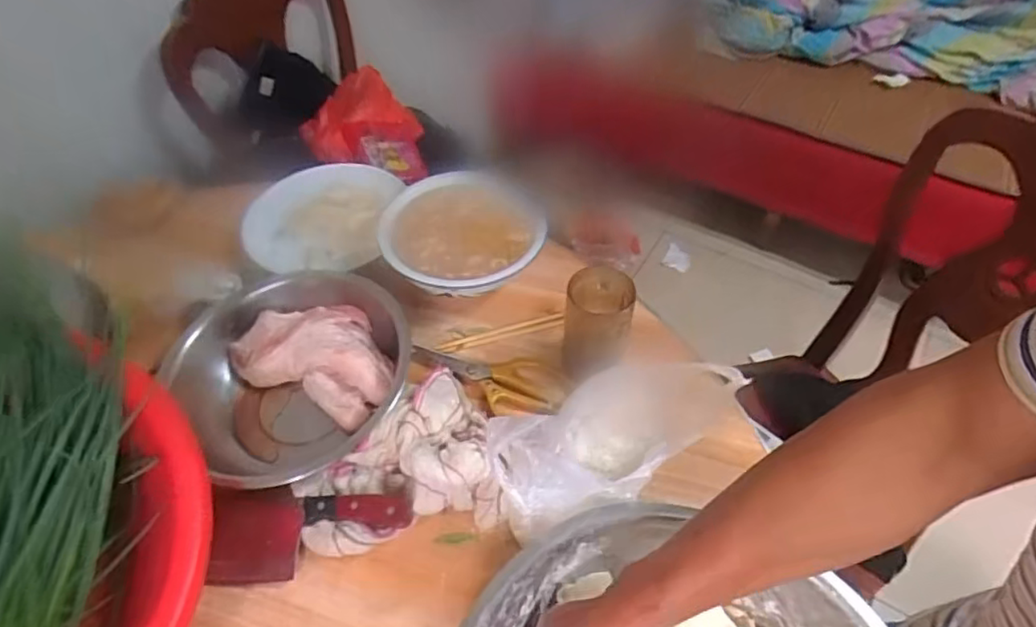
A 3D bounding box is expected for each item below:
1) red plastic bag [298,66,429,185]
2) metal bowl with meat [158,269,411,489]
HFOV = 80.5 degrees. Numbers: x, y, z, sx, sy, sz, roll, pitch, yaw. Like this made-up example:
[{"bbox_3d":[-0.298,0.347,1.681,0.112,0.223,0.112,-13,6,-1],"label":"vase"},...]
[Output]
[{"bbox_3d":[-0.302,-0.355,1.185,0.216,0.119,0.228,-11,52,-8],"label":"red plastic bag"},{"bbox_3d":[-0.264,0.059,0.714,0.242,0.087,0.250,0,52,1],"label":"metal bowl with meat"}]

